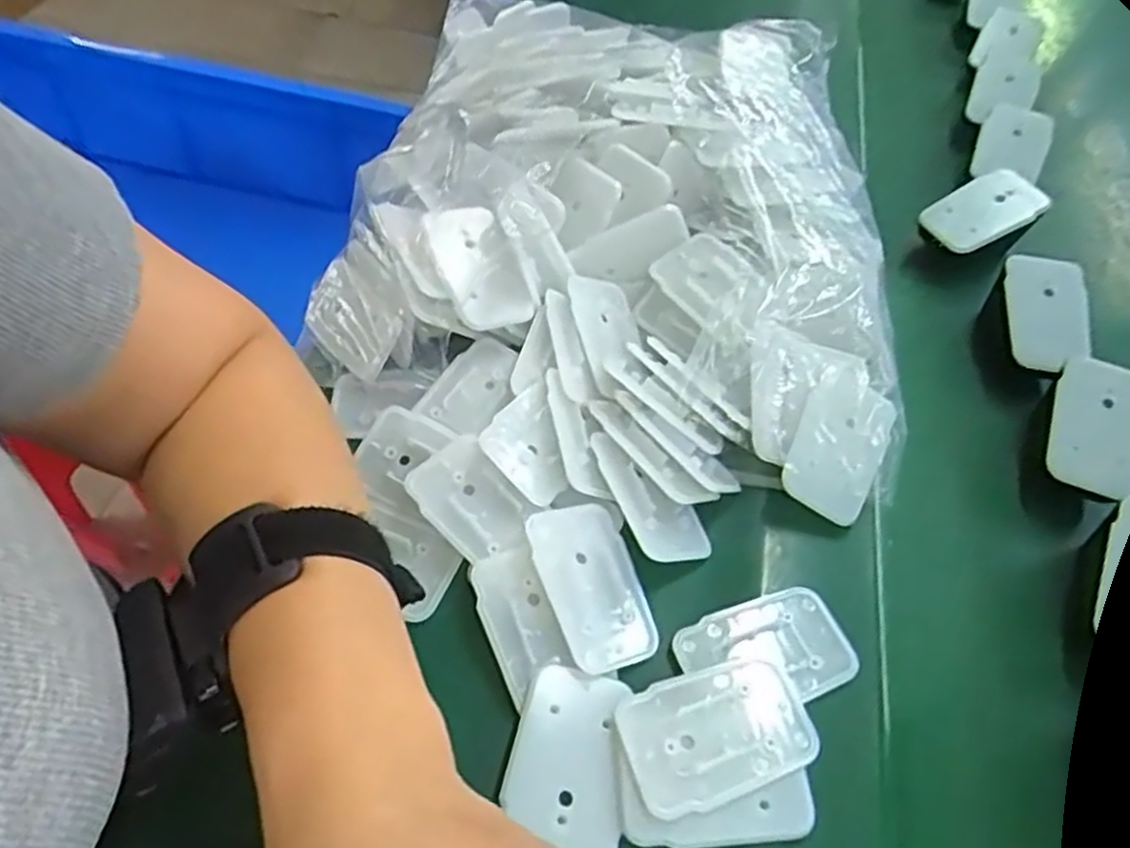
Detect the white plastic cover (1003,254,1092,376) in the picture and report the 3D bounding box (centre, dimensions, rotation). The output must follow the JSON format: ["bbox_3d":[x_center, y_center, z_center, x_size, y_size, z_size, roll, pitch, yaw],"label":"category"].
[{"bbox_3d":[0.256,-0.059,0.392,0.038,0.008,0.061,3,77,14],"label":"white plastic cover"}]

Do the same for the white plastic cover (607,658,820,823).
[{"bbox_3d":[0.056,0.115,0.275,0.070,0.007,0.043,-11,55,-12],"label":"white plastic cover"}]

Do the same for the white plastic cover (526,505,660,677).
[{"bbox_3d":[0.012,0.067,0.309,0.039,0.004,0.070,-11,64,-27],"label":"white plastic cover"}]

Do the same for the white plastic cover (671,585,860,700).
[{"bbox_3d":[0.082,0.092,0.299,0.067,0.010,0.043,-14,56,-13],"label":"white plastic cover"}]

